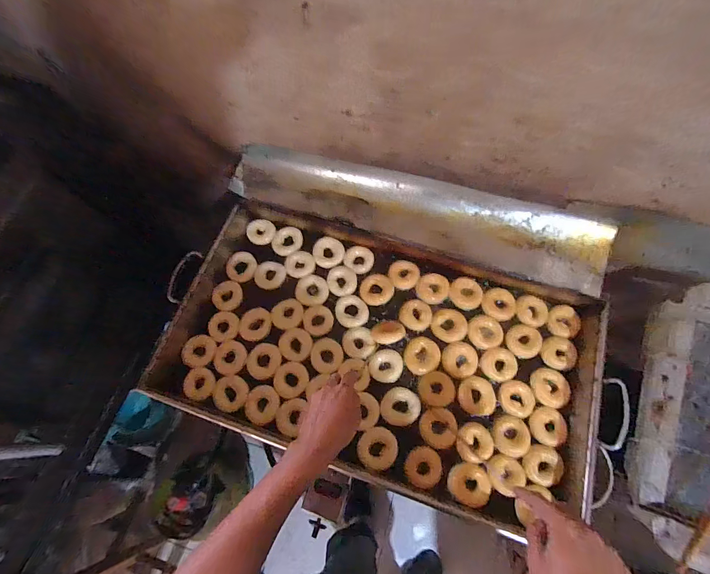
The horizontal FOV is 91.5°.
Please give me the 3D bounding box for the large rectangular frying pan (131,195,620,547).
[{"bbox_3d":[0.043,0.124,0.744,0.865,0.088,0.485,18,69,8],"label":"large rectangular frying pan"}]

